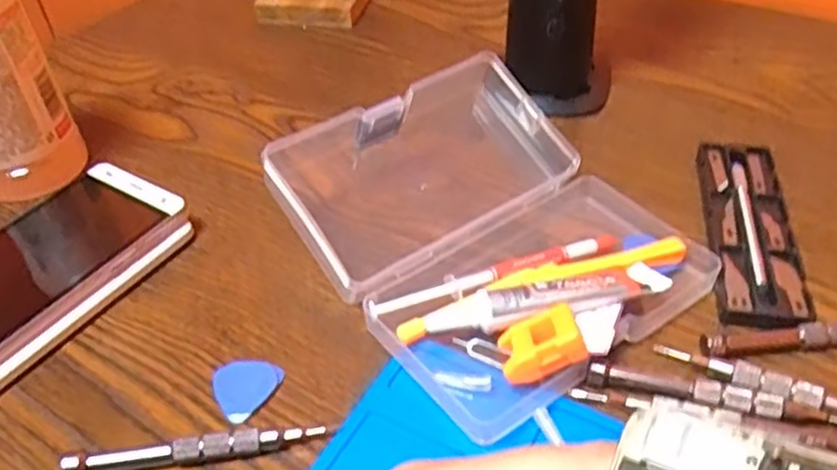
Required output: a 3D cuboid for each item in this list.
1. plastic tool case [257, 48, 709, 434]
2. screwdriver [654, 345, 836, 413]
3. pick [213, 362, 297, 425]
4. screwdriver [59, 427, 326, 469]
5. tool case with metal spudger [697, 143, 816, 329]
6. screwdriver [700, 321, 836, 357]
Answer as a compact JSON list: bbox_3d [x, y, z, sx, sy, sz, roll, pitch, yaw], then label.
[{"bbox_3d":[0.027,-0.017,0.357,0.158,0.050,0.199,-28,47,-25],"label":"plastic tool case"},{"bbox_3d":[0.149,0.064,0.289,0.105,0.010,0.013,17,45,21],"label":"screwdriver"},{"bbox_3d":[-0.072,0.063,0.311,0.030,0.004,0.028,-31,54,-22],"label":"pick"},{"bbox_3d":[-0.087,0.085,0.283,0.098,0.012,0.007,-7,42,-4],"label":"screwdriver"},{"bbox_3d":[0.165,-0.003,0.362,0.038,0.009,0.131,6,42,10],"label":"tool case with metal spudger"},{"bbox_3d":[0.168,0.044,0.309,0.096,0.010,0.010,-6,42,-3],"label":"screwdriver"}]

